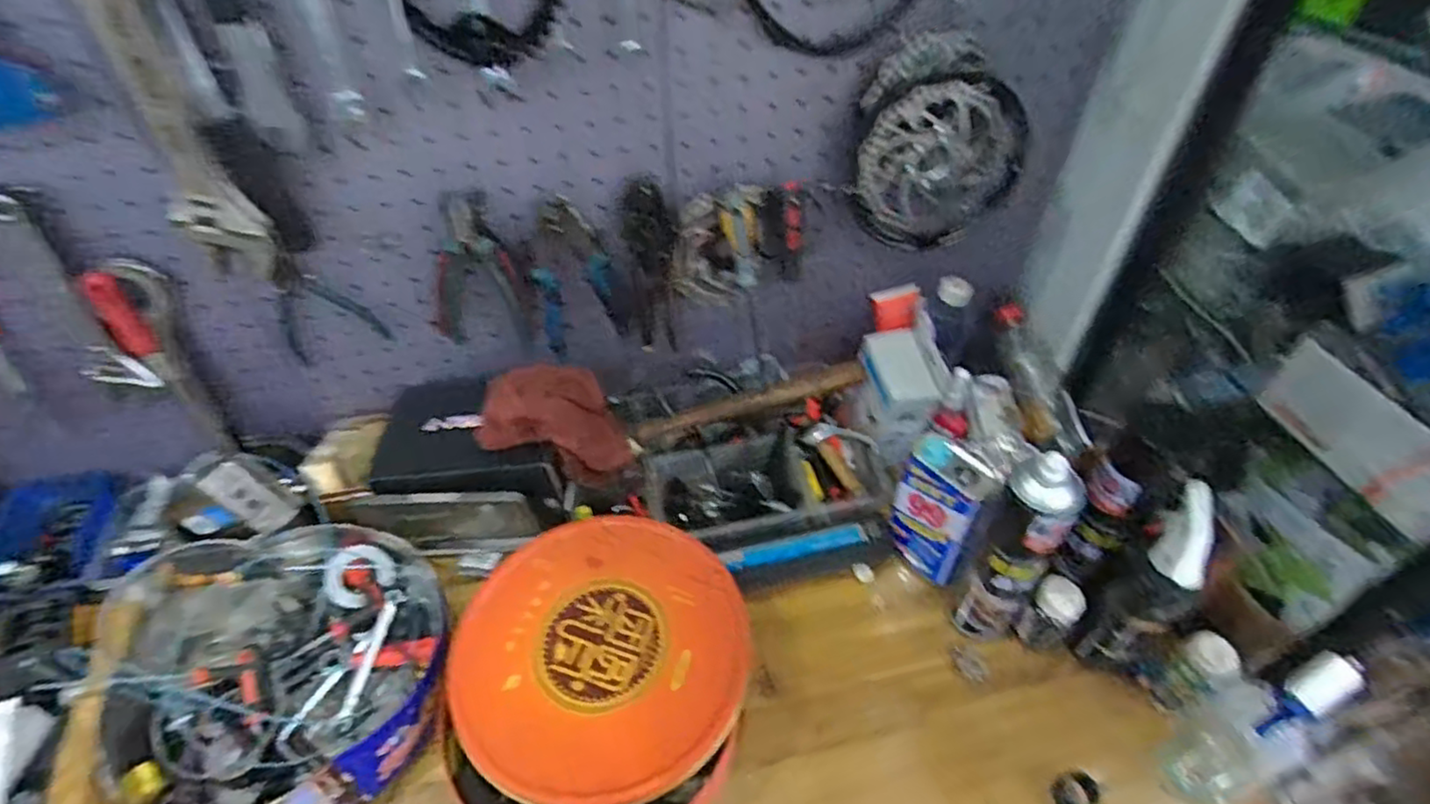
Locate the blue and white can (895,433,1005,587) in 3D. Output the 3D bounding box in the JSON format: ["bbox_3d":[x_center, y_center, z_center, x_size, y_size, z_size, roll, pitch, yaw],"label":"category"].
[{"bbox_3d":[0.244,0.122,0.757,0.042,0.168,0.097,-28,52,-24],"label":"blue and white can"}]

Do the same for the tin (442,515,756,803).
[{"bbox_3d":[-0.102,0.269,0.668,0.264,0.111,0.282,0,46,0],"label":"tin"}]

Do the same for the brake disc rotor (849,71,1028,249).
[{"bbox_3d":[0.233,-0.248,0.728,0.174,0.176,0.018,-5,47,-4],"label":"brake disc rotor"}]

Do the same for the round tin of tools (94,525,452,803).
[{"bbox_3d":[-0.433,0.263,0.690,0.307,0.092,0.298,0,46,0],"label":"round tin of tools"}]

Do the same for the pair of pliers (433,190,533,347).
[{"bbox_3d":[-0.253,-0.136,0.723,0.099,0.177,0.034,-1,47,-2],"label":"pair of pliers"}]

